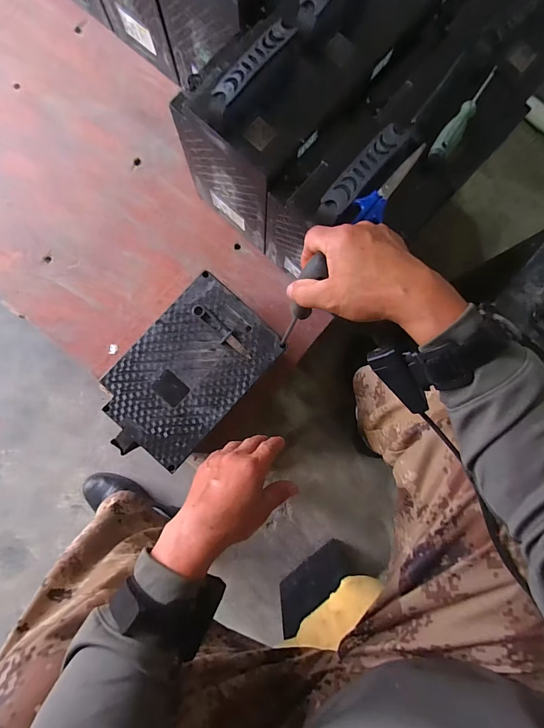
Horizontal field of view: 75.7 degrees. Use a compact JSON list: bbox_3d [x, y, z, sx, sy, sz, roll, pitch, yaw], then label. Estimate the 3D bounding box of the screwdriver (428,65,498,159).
[{"bbox_3d":[0.247,-0.318,0.441,0.023,0.021,0.151,36,87,0],"label":"screwdriver"}]

